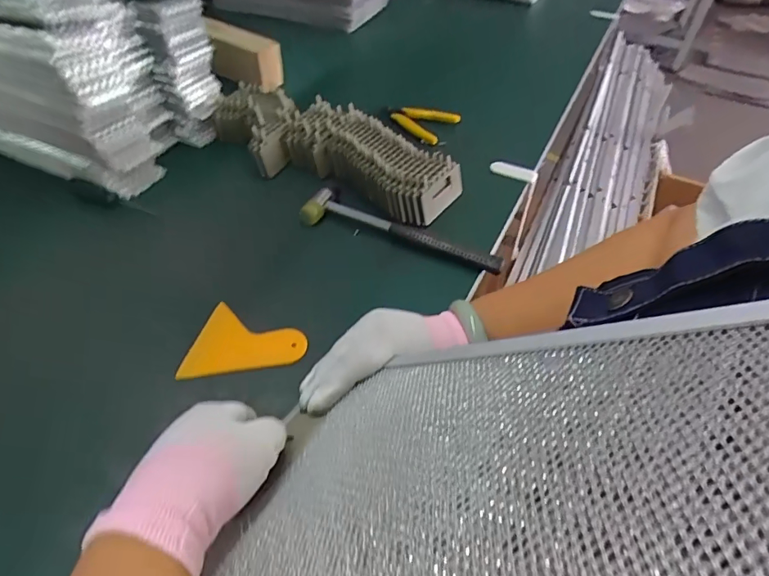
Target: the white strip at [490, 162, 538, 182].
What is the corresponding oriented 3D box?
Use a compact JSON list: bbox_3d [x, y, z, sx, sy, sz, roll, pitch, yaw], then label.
[{"bbox_3d":[0.175,-0.157,0.641,0.063,0.013,0.016,19,49,14],"label":"white strip"}]

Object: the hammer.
[{"bbox_3d":[0.019,-0.065,0.545,0.235,0.032,0.044,17,49,13],"label":"hammer"}]

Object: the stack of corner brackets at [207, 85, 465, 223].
[{"bbox_3d":[-0.072,-0.187,0.627,0.347,0.054,0.128,23,50,18],"label":"stack of corner brackets"}]

